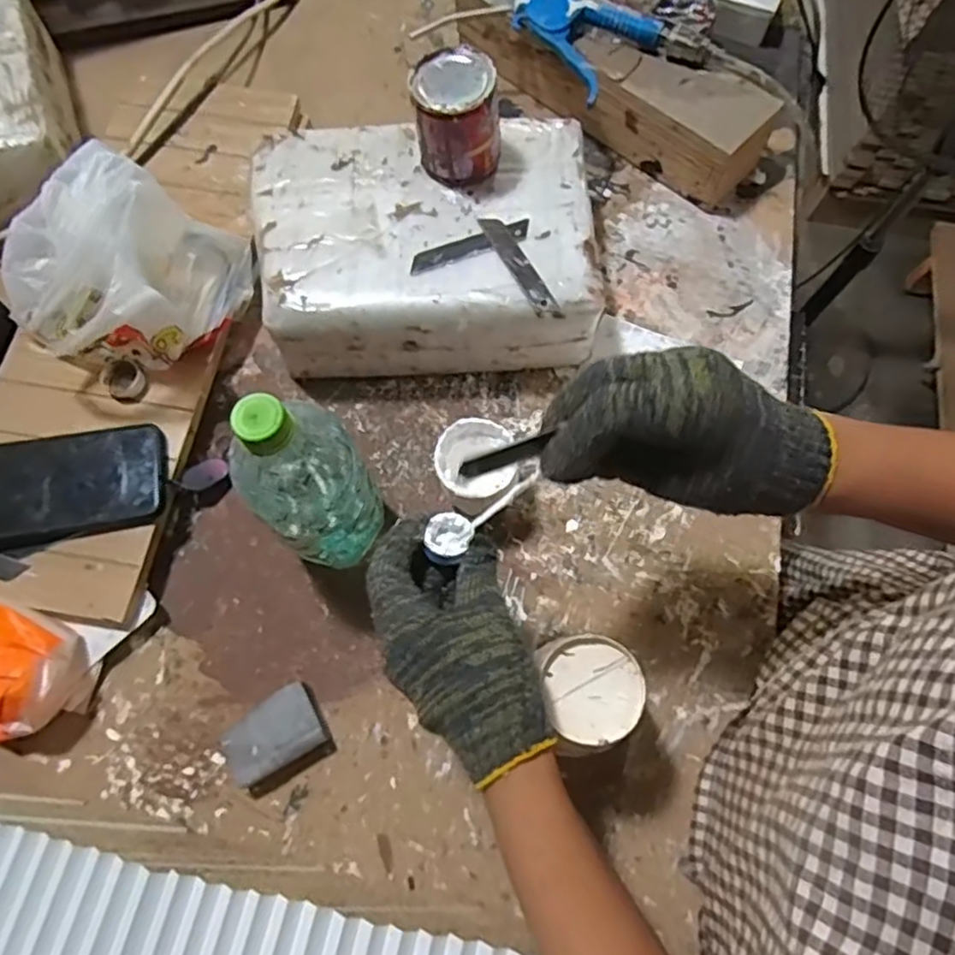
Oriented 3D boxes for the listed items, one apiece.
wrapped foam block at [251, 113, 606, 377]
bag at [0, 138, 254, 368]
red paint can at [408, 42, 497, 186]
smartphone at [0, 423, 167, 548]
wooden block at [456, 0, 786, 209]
[{"bbox_3d":[-0.045,-0.194,0.587,0.278,0.111,0.197,-1,71,-3],"label":"wrapped foam block"},{"bbox_3d":[-0.296,-0.175,0.550,0.162,0.101,0.161,25,72,6],"label":"bag"},{"bbox_3d":[-0.018,-0.279,0.527,0.061,0.072,0.065,1,71,-2],"label":"red paint can"},{"bbox_3d":[-0.336,0.006,0.531,0.174,0.009,0.084,-10,72,-6],"label":"smartphone"},{"bbox_3d":[0.126,-0.392,0.665,0.344,0.081,0.091,44,75,12],"label":"wooden block"}]

